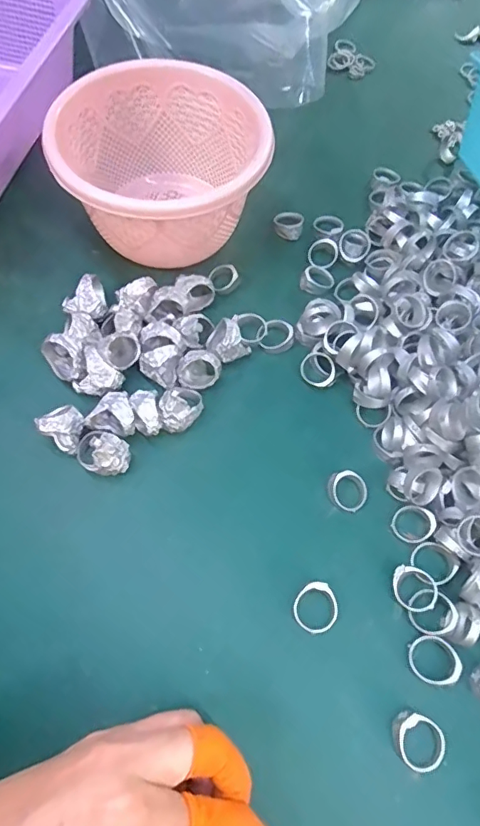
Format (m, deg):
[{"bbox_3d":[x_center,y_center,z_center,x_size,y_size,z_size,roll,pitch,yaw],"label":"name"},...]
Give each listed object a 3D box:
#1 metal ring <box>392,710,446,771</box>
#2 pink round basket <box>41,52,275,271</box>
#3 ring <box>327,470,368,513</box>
[{"bbox_3d":[0.094,0.172,0.264,0.028,0.012,0.025,26,66,9],"label":"metal ring"},{"bbox_3d":[-0.053,-0.179,0.378,0.143,0.085,0.139,1,64,-2],"label":"pink round basket"},{"bbox_3d":[0.069,0.049,0.321,0.026,0.014,0.022,33,67,12],"label":"ring"}]

